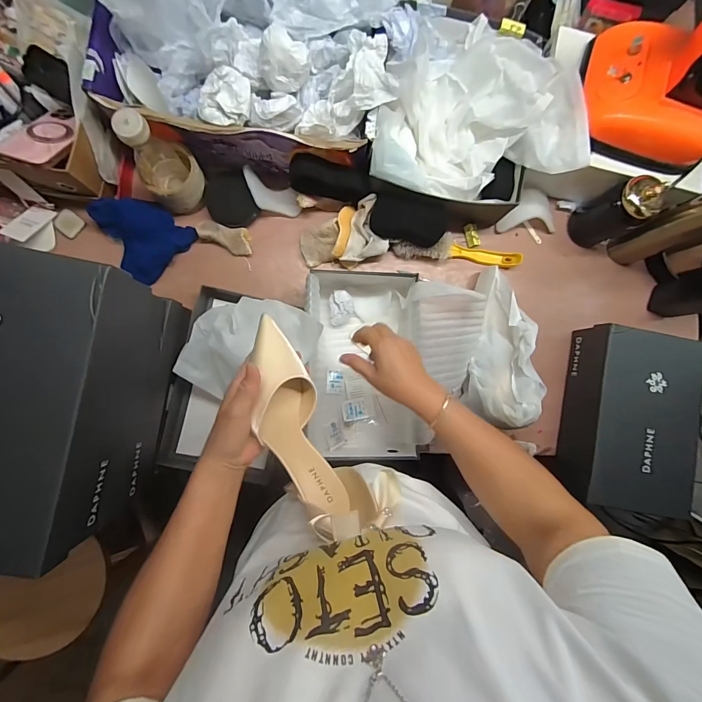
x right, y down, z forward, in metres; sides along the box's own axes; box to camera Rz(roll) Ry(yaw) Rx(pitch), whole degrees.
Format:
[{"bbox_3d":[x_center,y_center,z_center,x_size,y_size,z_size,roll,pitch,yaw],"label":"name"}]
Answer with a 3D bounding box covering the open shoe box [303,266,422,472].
[{"bbox_3d":[0.017,0.024,0.611,0.175,0.099,0.312,0,88,-5],"label":"open shoe box"}]

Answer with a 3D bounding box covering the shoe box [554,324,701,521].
[{"bbox_3d":[0.481,0.117,0.640,0.184,0.120,0.288,14,87,-4],"label":"shoe box"}]

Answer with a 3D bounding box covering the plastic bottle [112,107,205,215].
[{"bbox_3d":[-0.282,-0.281,0.550,0.087,0.176,0.067,-35,91,-5],"label":"plastic bottle"}]

